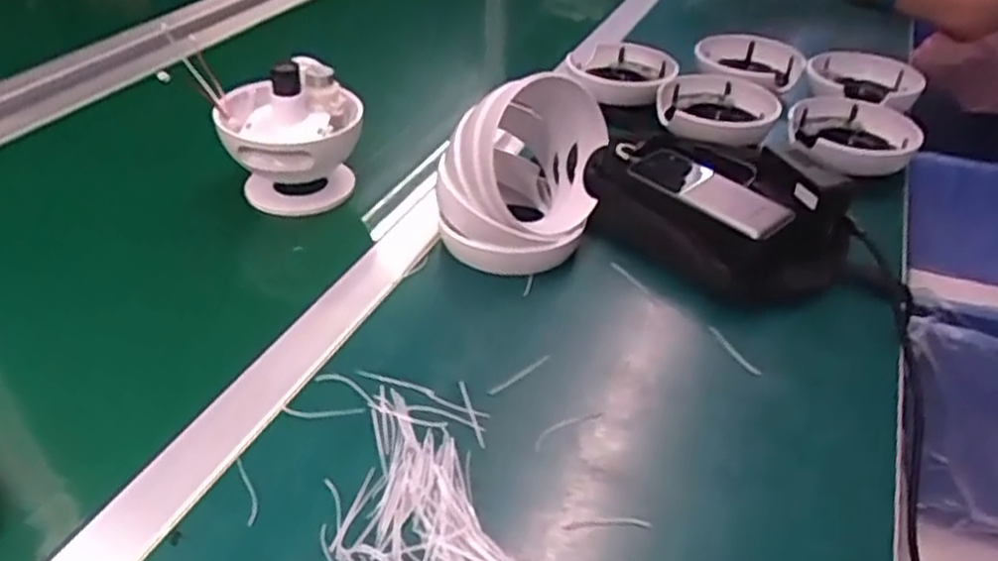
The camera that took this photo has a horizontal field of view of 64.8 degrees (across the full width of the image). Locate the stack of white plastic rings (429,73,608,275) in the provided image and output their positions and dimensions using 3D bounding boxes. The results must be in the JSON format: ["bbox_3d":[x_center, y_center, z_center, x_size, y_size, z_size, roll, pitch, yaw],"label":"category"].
[{"bbox_3d":[0.019,-0.084,0.587,0.099,0.121,0.114,15,38,18],"label":"stack of white plastic rings"}]

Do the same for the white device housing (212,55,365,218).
[{"bbox_3d":[-0.170,-0.119,0.649,0.108,0.107,0.099,-9,37,-14],"label":"white device housing"}]

